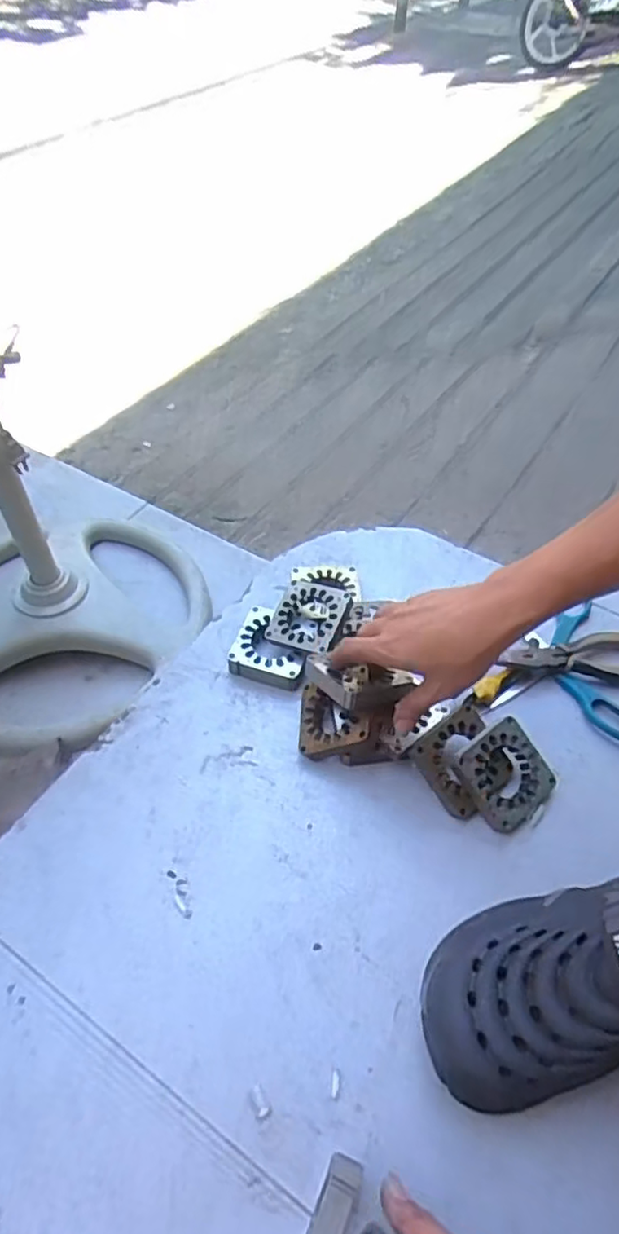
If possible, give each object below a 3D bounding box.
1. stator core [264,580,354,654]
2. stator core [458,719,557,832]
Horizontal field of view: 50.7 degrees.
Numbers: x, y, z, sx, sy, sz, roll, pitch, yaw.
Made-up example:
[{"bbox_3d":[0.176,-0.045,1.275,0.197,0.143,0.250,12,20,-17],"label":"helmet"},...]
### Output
[{"bbox_3d":[-0.001,-0.001,0.655,0.071,0.011,0.071,16,68,27],"label":"stator core"},{"bbox_3d":[0.174,0.137,0.575,0.079,0.012,0.078,-31,85,-21],"label":"stator core"}]

